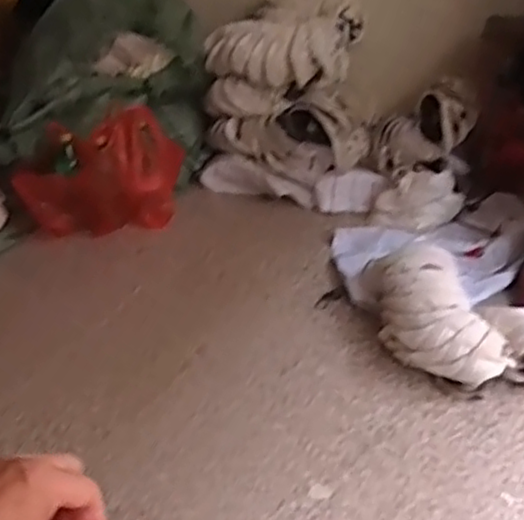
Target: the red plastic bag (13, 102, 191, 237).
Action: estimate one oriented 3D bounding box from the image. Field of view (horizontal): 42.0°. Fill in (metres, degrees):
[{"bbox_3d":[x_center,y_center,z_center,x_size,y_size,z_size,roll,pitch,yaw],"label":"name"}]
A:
[{"bbox_3d":[-0.423,-0.223,1.811,0.432,0.283,0.206,-11,33,-16],"label":"red plastic bag"}]

